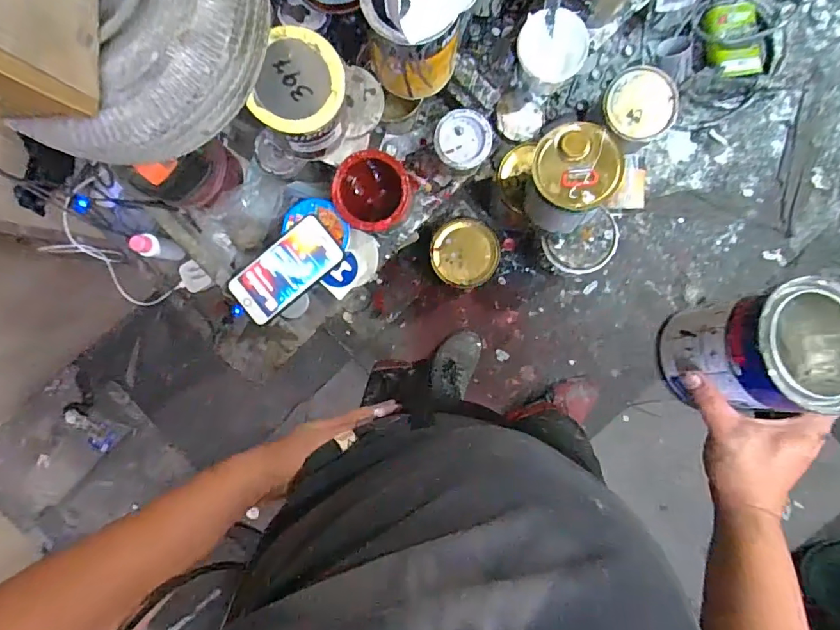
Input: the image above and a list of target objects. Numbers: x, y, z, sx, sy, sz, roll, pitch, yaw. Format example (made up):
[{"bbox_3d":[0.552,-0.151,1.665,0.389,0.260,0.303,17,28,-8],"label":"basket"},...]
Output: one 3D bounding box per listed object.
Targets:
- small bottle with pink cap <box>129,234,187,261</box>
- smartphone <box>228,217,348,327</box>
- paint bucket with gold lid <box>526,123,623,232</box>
[{"bbox_3d":[-0.393,-0.101,0.714,0.028,0.100,0.033,7,94,3],"label":"small bottle with pink cap"},{"bbox_3d":[-0.184,-0.062,0.656,0.158,0.009,0.081,-40,90,5],"label":"smartphone"},{"bbox_3d":[0.299,-0.267,0.964,0.157,0.197,0.173,10,94,3],"label":"paint bucket with gold lid"}]

